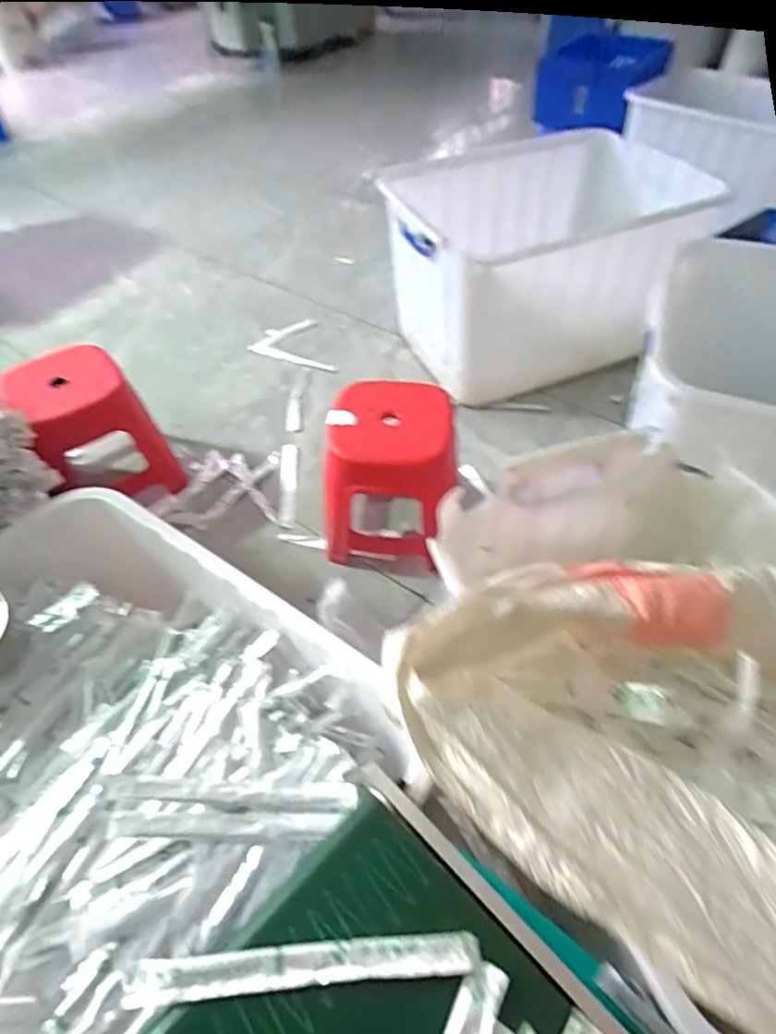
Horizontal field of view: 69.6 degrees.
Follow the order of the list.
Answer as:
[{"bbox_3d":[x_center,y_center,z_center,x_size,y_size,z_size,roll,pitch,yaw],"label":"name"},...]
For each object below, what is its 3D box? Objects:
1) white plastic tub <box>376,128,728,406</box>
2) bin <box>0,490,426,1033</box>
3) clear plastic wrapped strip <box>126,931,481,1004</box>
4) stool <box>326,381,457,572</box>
[{"bbox_3d":[0.450,-0.737,1.639,0.826,0.477,0.584,-16,53,-12],"label":"white plastic tub"},{"bbox_3d":[-0.401,0.276,0.747,0.657,0.171,0.506,26,56,20],"label":"bin"},{"bbox_3d":[-0.067,0.380,0.474,0.287,0.008,0.030,-4,40,-2],"label":"clear plastic wrapped strip"},{"bbox_3d":[0.006,-0.088,1.241,0.281,0.338,0.252,5,51,5],"label":"stool"}]

